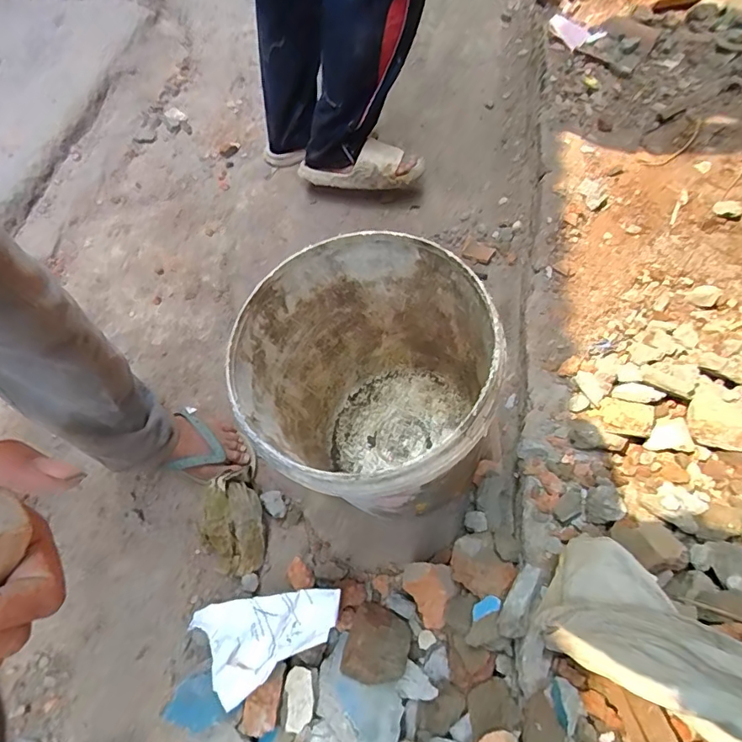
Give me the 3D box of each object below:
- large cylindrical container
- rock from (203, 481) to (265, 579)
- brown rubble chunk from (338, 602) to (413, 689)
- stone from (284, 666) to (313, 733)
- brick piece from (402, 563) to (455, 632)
[{"bbox_3d":[-0.012,0.043,0.700,0.300,0.395,0.318,-1,60,1],"label":"large cylindrical container"},{"bbox_3d":[-0.213,0.249,0.786,0.083,0.094,0.122,-9,60,-3],"label":"rock"},{"bbox_3d":[0.009,0.378,0.695,0.086,0.070,0.098,17,62,11],"label":"brown rubble chunk"},{"bbox_3d":[-0.094,0.426,0.653,0.036,0.019,0.070,-3,60,0],"label":"stone"},{"bbox_3d":[0.077,0.316,0.718,0.073,0.091,0.075,16,61,11],"label":"brick piece"}]

